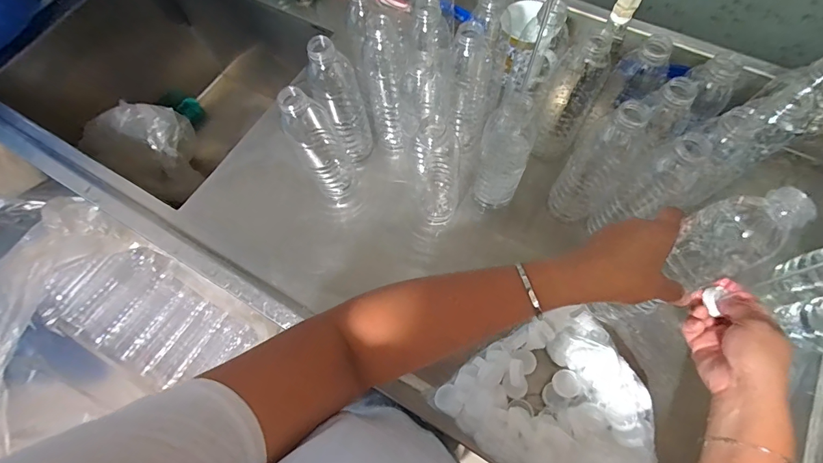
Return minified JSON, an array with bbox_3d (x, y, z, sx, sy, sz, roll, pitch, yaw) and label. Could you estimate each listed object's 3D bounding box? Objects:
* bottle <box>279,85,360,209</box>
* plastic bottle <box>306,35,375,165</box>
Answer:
[{"bbox_3d":[-0.116,-0.108,0.516,0.058,0.209,0.058,-18,68,-6],"label":"bottle"},{"bbox_3d":[-0.094,-0.166,0.530,0.066,0.206,0.058,-14,68,-4],"label":"plastic bottle"}]

